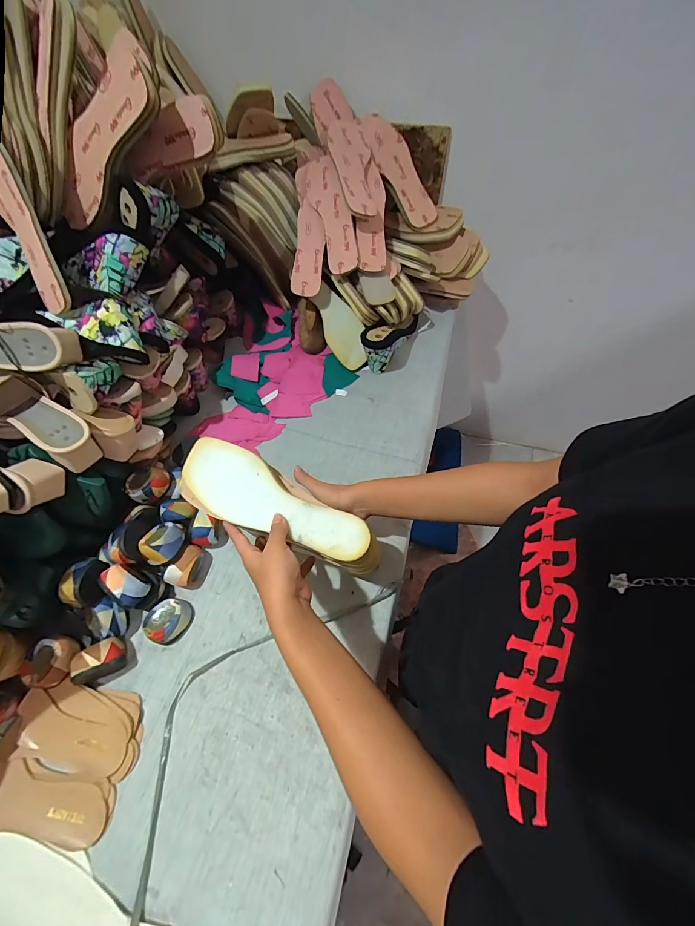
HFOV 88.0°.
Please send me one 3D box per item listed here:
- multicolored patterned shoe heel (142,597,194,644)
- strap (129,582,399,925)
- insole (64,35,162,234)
[{"bbox_3d":[-0.260,0.229,0.526,0.057,0.043,0.052,-2,60,3],"label":"multicolored patterned shoe heel"},{"bbox_3d":[-0.145,0.358,0.459,0.207,0.016,0.542,23,64,16],"label":"strap"},{"bbox_3d":[-0.322,-0.414,0.471,0.072,0.244,0.019,60,34,-8],"label":"insole"}]

